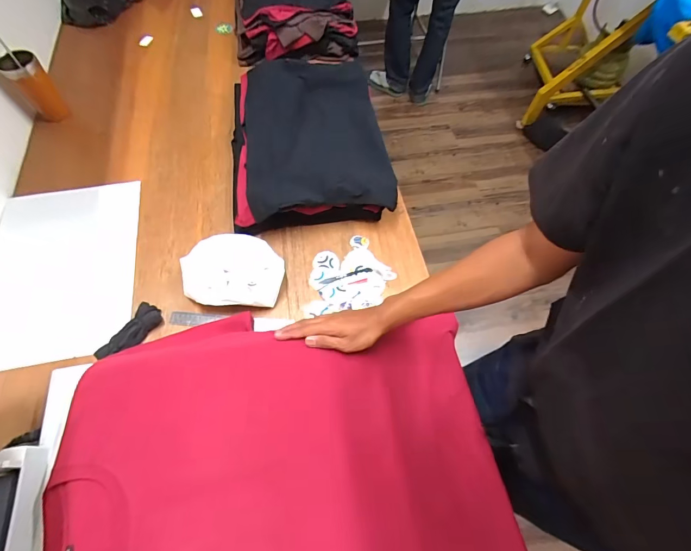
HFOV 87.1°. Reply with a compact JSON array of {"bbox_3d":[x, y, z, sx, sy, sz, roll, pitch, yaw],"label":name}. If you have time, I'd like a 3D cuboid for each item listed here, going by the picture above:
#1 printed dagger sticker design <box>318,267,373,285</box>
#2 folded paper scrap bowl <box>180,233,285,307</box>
[{"bbox_3d":[0.000,-0.001,0.770,0.114,0.006,0.015,-14,63,-10],"label":"printed dagger sticker design"},{"bbox_3d":[-0.224,-0.005,0.738,0.200,0.045,0.154,-2,62,-4],"label":"folded paper scrap bowl"}]

